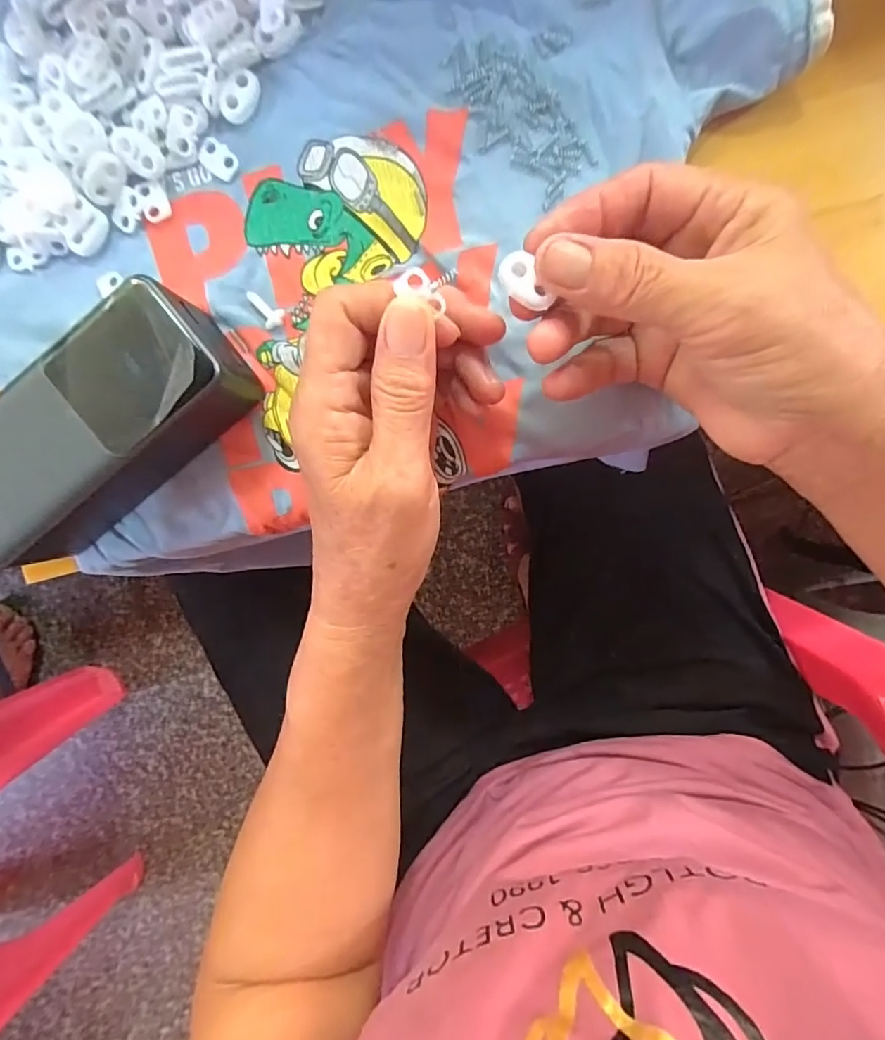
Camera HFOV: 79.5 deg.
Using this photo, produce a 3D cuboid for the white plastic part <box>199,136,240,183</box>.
[{"bbox_3d":[-0.104,-0.167,0.246,0.017,0.004,0.014,41,95,-2],"label":"white plastic part"}]

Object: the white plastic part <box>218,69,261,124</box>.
[{"bbox_3d":[-0.092,-0.192,0.240,0.014,0.004,0.022,35,95,-2],"label":"white plastic part"}]

